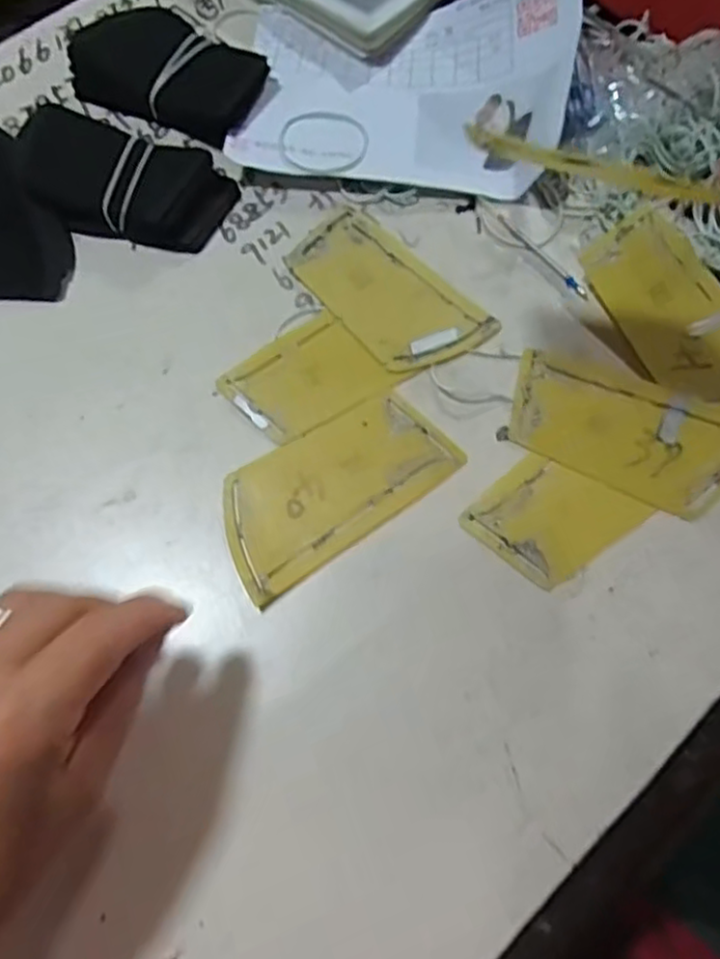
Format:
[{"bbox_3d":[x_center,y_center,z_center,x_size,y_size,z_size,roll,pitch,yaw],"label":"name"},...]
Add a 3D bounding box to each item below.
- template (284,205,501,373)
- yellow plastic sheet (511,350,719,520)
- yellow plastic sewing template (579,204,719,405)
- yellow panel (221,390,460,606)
[{"bbox_3d":[0.015,-0.108,0.394,0.065,0.004,0.116,-39,74,-14],"label":"template"},{"bbox_3d":[0.137,-0.023,0.356,0.117,0.004,0.065,18,72,8],"label":"yellow plastic sheet"},{"bbox_3d":[0.172,-0.087,0.377,0.062,0.009,0.125,-33,77,-4],"label":"yellow plastic sewing template"},{"bbox_3d":[-0.015,0.002,0.351,0.122,0.004,0.064,-35,73,-13],"label":"yellow panel"}]

